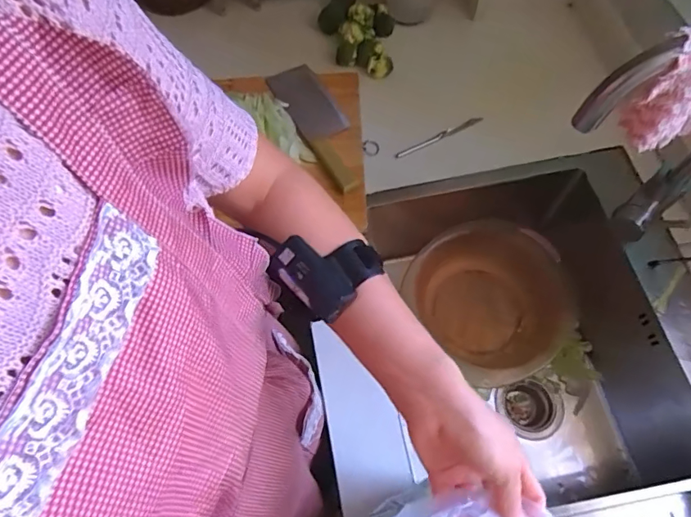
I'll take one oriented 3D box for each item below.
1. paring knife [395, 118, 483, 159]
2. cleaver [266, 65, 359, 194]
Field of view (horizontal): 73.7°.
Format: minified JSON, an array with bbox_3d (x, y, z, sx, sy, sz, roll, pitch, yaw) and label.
[{"bbox_3d":[0.154,-0.198,0.756,0.161,0.014,0.013,-25,67,-8],"label":"paring knife"},{"bbox_3d":[-0.040,-0.222,0.754,0.076,0.019,0.266,-28,68,-9],"label":"cleaver"}]

